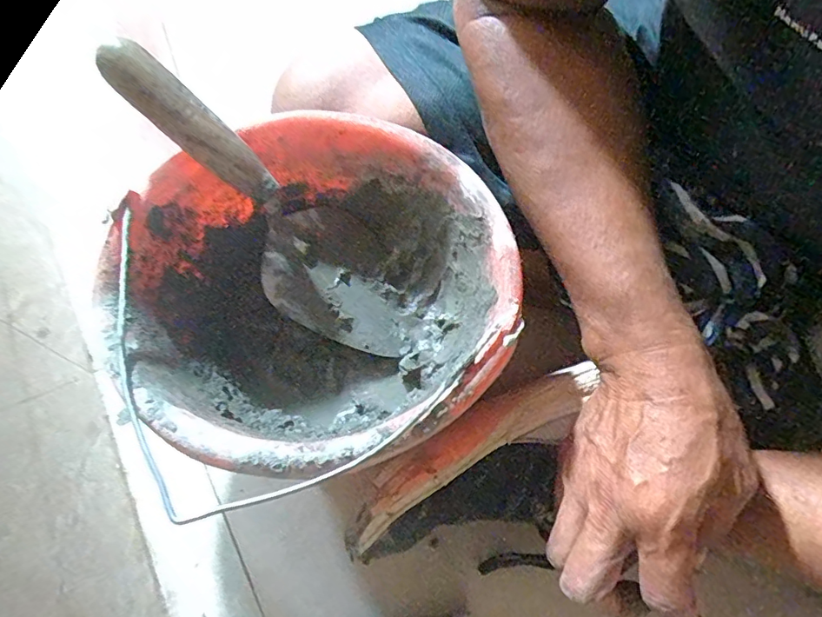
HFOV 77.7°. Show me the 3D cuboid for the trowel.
[{"bbox_3d":[-0.095,-0.066,0.355,0.060,0.260,0.092,0,53,50],"label":"trowel"}]

